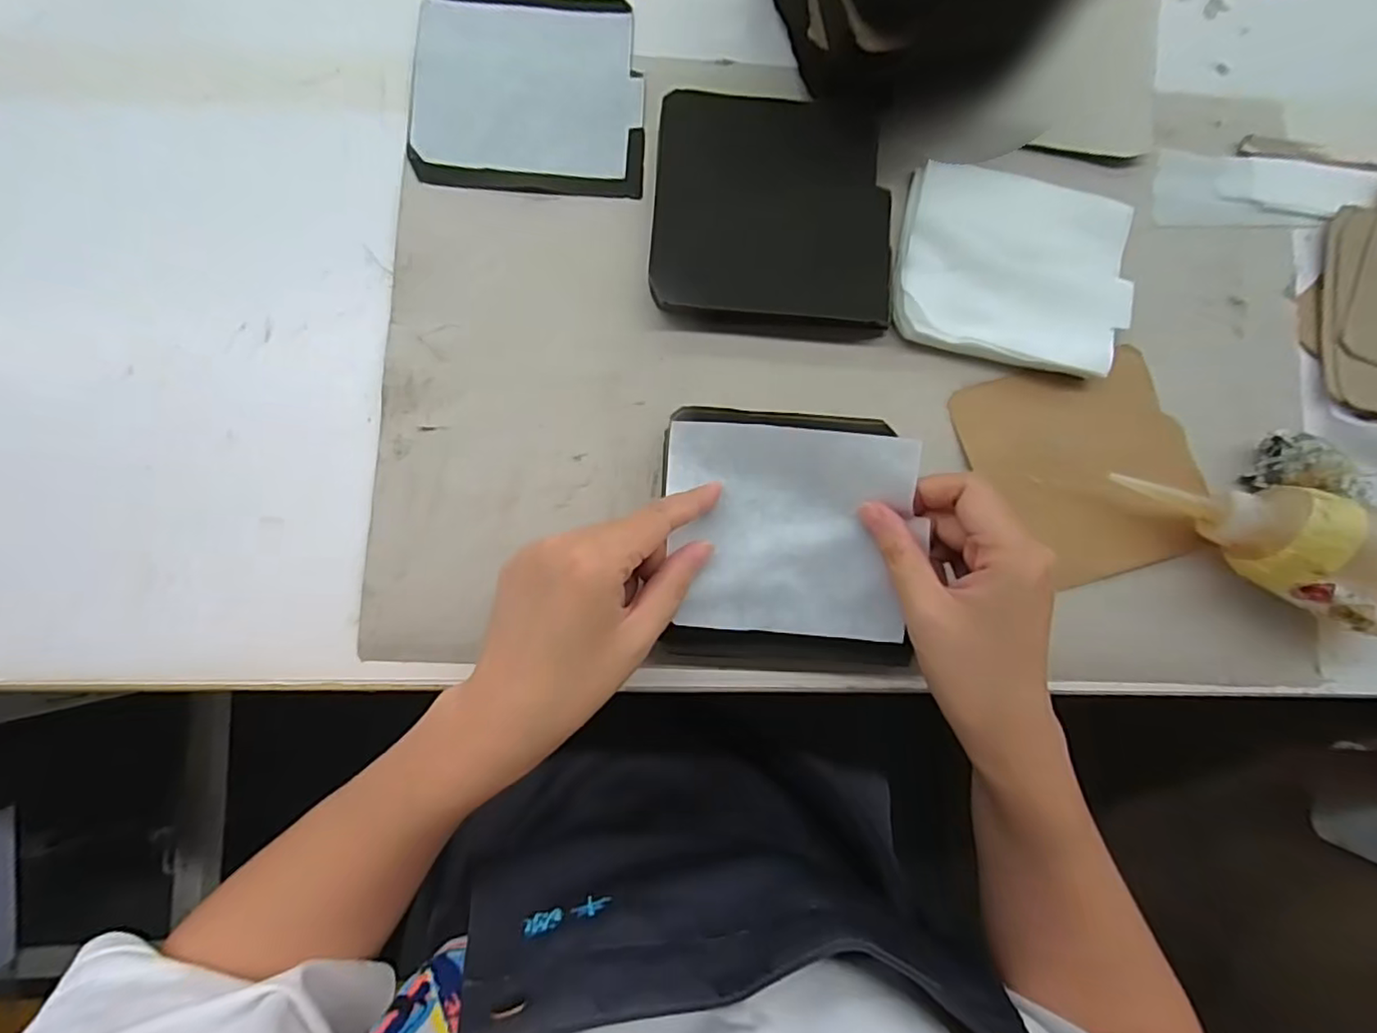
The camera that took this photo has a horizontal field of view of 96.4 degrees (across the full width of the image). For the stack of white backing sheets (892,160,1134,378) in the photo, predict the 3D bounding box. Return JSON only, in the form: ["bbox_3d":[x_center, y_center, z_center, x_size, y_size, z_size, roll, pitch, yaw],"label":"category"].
[{"bbox_3d":[0.192,-0.146,0.363,0.133,0.012,0.108,14,84,-2],"label":"stack of white backing sheets"}]

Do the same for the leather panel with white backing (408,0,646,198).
[{"bbox_3d":[-0.094,-0.258,0.370,0.133,0.006,0.128,2,85,-4],"label":"leather panel with white backing"}]

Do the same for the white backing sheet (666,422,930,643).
[{"bbox_3d":[0.047,0.007,0.305,0.117,0.041,0.107,5,85,-3],"label":"white backing sheet"}]

